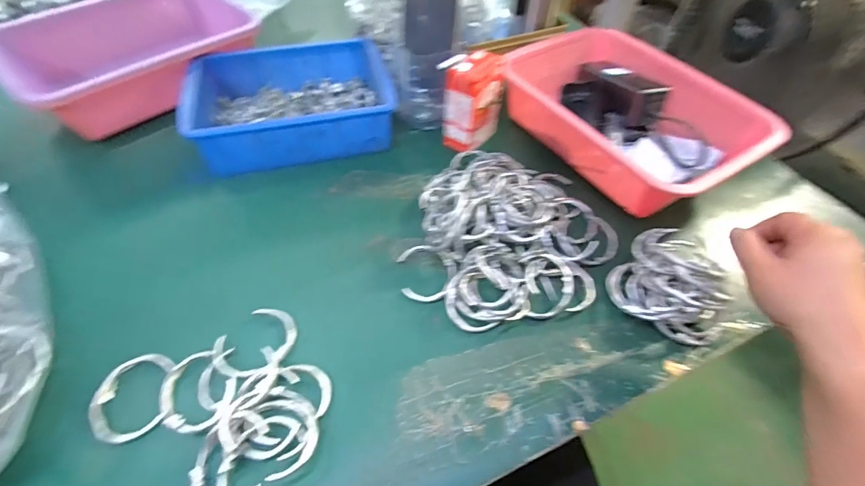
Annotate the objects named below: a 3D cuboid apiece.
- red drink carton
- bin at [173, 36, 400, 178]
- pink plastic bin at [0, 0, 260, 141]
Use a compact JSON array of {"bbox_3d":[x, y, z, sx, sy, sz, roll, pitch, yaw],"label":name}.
[{"bbox_3d":[0.051,-0.176,0.503,0.044,0.112,0.073,37,60,23],"label":"red drink carton"},{"bbox_3d":[-0.184,-0.185,0.527,0.247,0.073,0.169,-13,55,-12],"label":"bin"},{"bbox_3d":[-0.419,-0.264,0.558,0.206,0.081,0.291,34,58,20],"label":"pink plastic bin"}]

